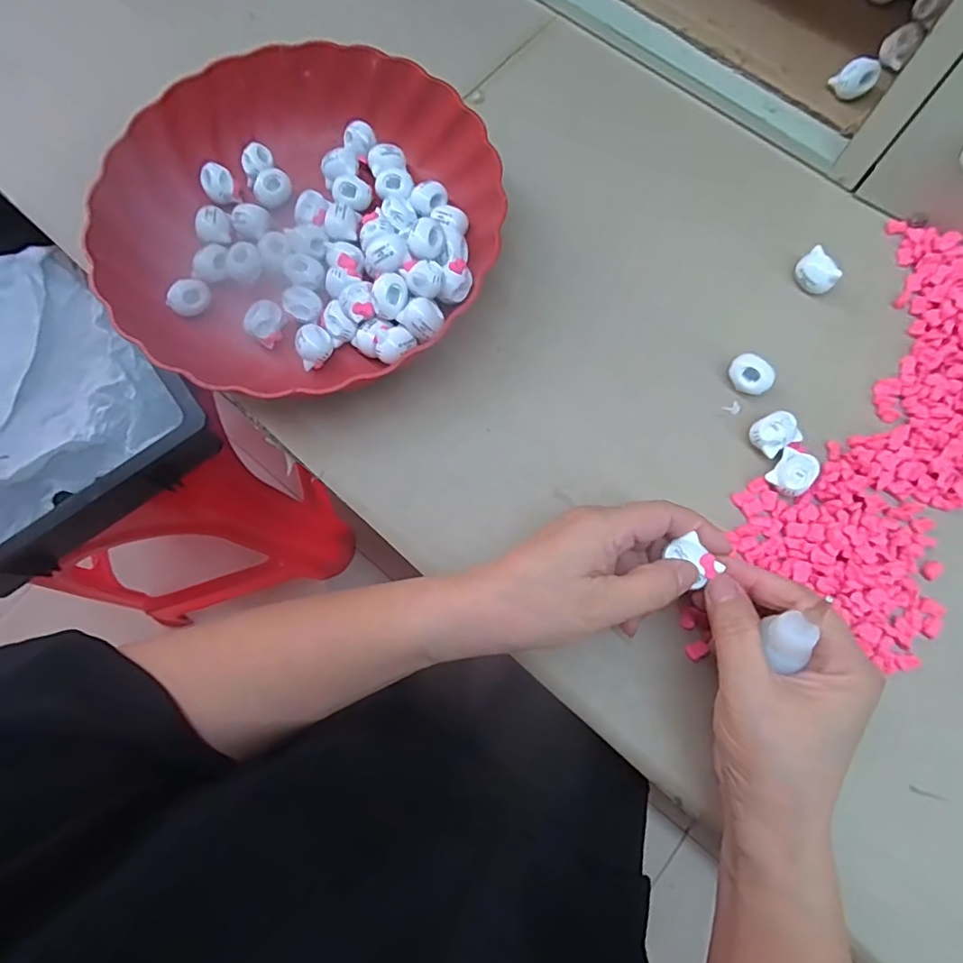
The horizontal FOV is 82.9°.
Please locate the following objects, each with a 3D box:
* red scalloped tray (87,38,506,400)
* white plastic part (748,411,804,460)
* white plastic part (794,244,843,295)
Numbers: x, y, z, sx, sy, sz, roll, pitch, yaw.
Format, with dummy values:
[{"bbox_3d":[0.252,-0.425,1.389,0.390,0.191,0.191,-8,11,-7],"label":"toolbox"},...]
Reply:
[{"bbox_3d":[-0.112,-0.162,0.344,0.235,0.044,0.235,30,78,8],"label":"red scalloped tray"},{"bbox_3d":[0.171,-0.027,0.319,0.025,0.018,0.022,-34,78,-7],"label":"white plastic part"},{"bbox_3d":[0.214,-0.132,0.350,0.015,0.021,0.026,-33,78,-7],"label":"white plastic part"}]

